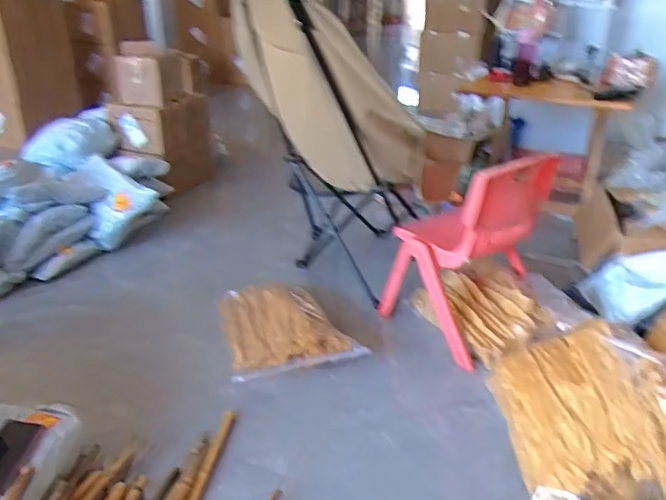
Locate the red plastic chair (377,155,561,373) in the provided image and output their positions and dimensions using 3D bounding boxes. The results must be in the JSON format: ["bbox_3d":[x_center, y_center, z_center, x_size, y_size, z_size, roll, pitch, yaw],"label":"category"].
[{"bbox_3d":[0.352,-0.020,1.548,0.325,0.468,0.296,-18,31,-32],"label":"red plastic chair"}]

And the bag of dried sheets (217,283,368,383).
[{"bbox_3d":[-0.129,0.190,1.567,0.317,0.098,0.389,-8,27,-16],"label":"bag of dried sheets"}]

